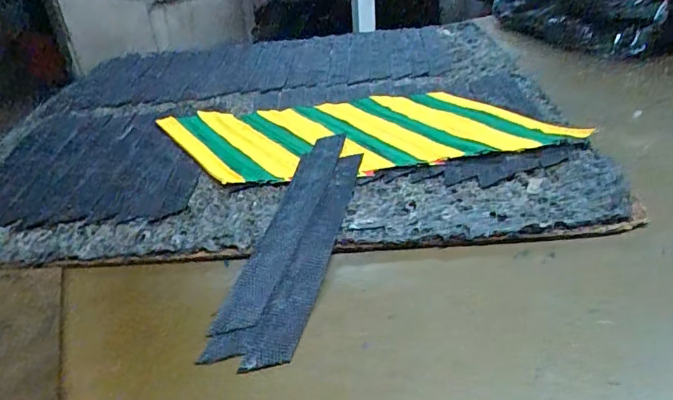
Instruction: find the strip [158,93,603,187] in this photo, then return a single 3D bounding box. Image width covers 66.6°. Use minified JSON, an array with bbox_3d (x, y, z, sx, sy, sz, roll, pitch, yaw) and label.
[{"bbox_3d":[0.016,-0.064,0.479,0.354,0.011,0.151,-6,34,0],"label":"strip"}]

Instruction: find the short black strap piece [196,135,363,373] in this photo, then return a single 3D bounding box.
[{"bbox_3d":[-0.028,0.023,0.365,0.055,0.009,0.225,6,41,13],"label":"short black strap piece"}]

